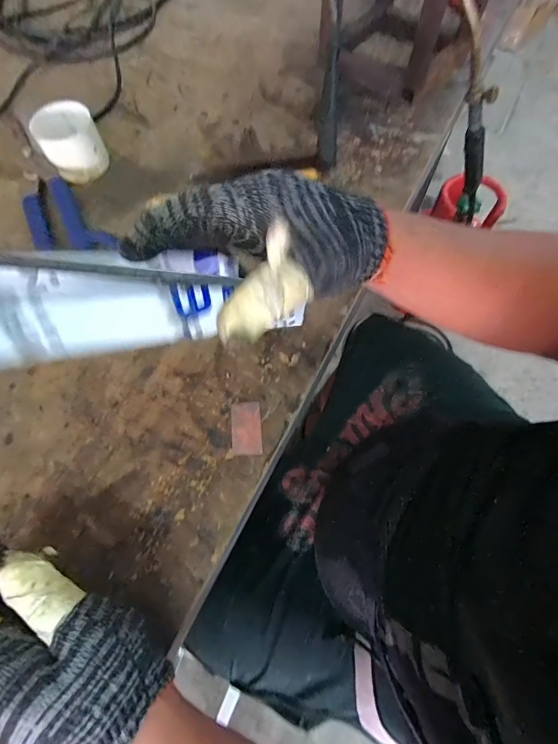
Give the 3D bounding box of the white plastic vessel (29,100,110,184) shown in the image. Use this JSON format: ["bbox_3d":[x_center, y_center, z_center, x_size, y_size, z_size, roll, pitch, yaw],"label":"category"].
[{"bbox_3d":[-0.235,-0.260,0.422,0.064,0.057,0.064,0,68,0],"label":"white plastic vessel"}]

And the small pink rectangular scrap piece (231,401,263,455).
[{"bbox_3d":[-0.028,0.048,0.320,0.026,0.004,0.047,-5,68,-2],"label":"small pink rectangular scrap piece"}]

